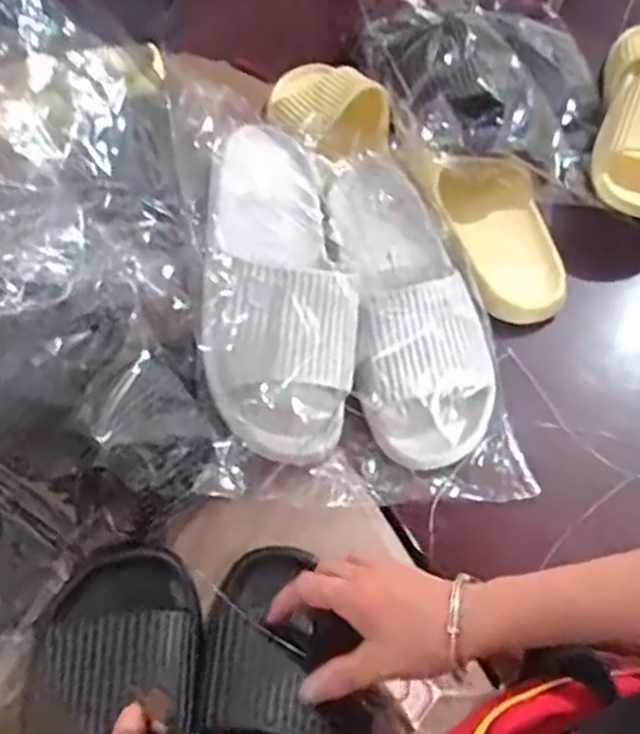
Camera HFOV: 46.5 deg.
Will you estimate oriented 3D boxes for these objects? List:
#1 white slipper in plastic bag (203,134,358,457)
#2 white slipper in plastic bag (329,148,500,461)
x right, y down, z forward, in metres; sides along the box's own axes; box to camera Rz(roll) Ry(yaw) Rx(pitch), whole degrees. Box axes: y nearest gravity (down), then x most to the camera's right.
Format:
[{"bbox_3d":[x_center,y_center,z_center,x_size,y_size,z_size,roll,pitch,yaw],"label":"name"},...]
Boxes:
[{"bbox_3d":[-0.034,-0.075,0.574,0.110,0.070,0.264,-4,78,-4],"label":"white slipper in plastic bag"},{"bbox_3d":[0.068,-0.061,0.610,0.117,0.080,0.281,-7,72,-16],"label":"white slipper in plastic bag"}]

